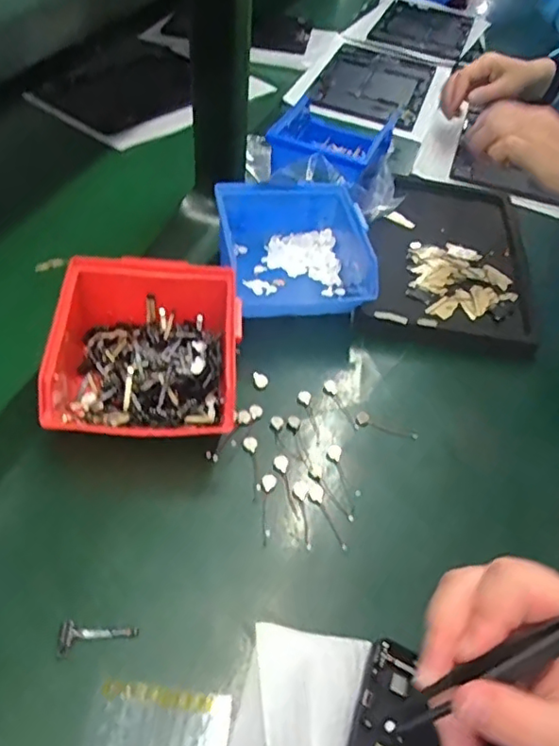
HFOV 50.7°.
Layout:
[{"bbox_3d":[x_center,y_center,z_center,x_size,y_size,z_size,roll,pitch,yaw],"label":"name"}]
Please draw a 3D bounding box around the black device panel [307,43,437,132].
[{"bbox_3d":[0.139,-0.424,0.856,0.150,0.014,0.226,15,46,12],"label":"black device panel"}]

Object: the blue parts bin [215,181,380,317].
[{"bbox_3d":[0.012,-0.106,0.517,0.126,0.058,0.130,-1,50,-11],"label":"blue parts bin"}]

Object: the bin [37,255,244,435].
[{"bbox_3d":[-0.095,-0.014,0.419,0.129,0.064,0.140,-1,50,-11],"label":"bin"}]

